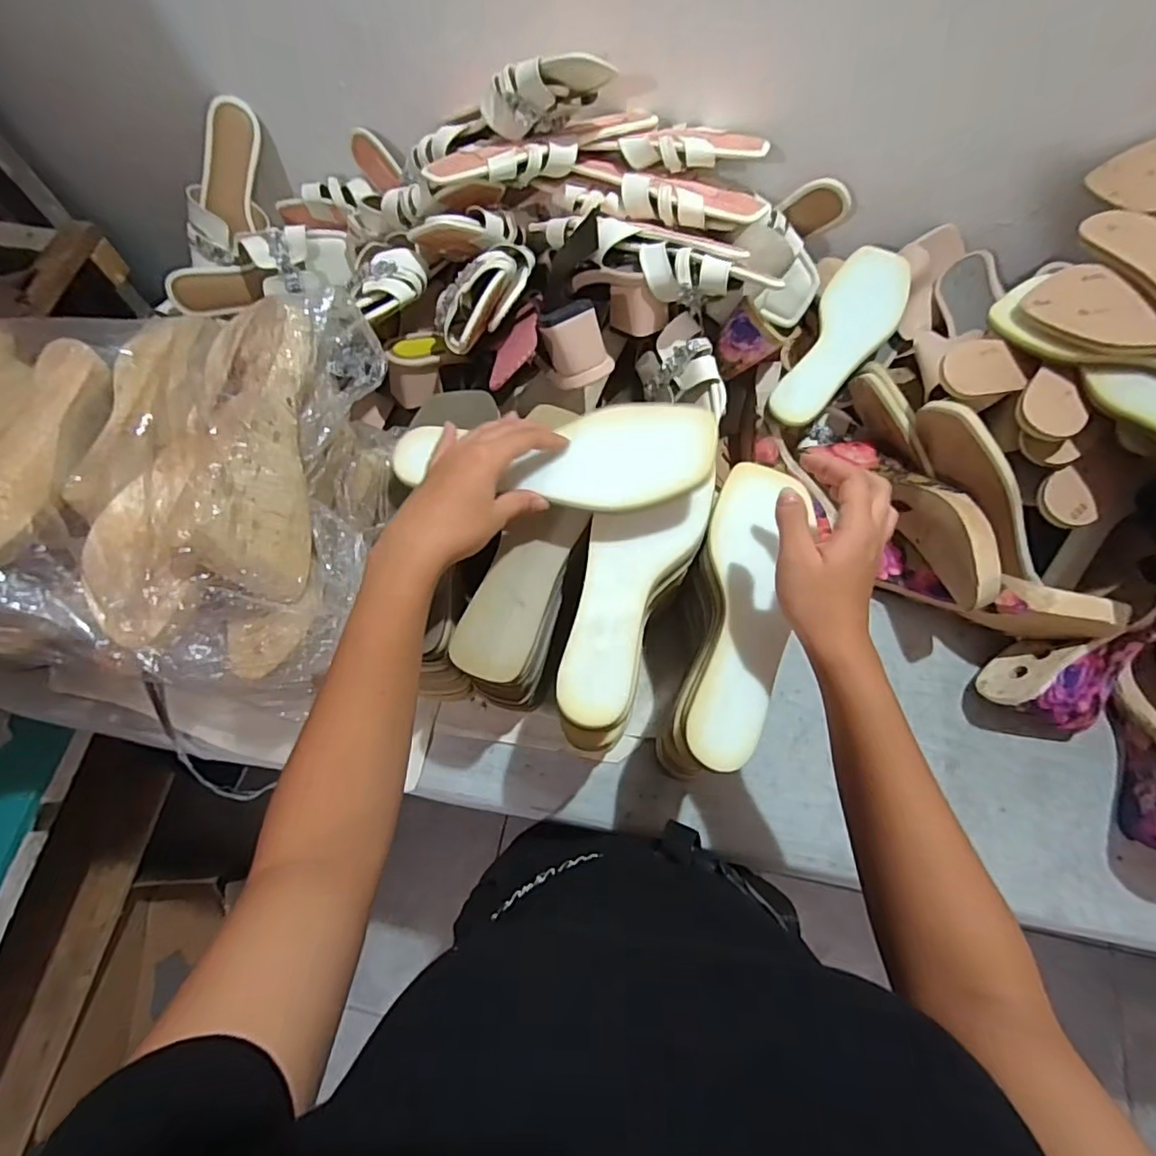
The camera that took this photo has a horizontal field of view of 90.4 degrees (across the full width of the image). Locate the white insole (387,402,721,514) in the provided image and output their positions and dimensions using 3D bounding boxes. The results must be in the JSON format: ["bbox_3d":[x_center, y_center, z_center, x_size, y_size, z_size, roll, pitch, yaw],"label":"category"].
[{"bbox_3d":[-0.018,-0.092,0.436,0.240,0.030,0.077,-2,67,2],"label":"white insole"}]

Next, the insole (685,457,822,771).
[{"bbox_3d":[0.126,0.020,0.430,0.062,0.012,0.238,10,67,6],"label":"insole"}]

